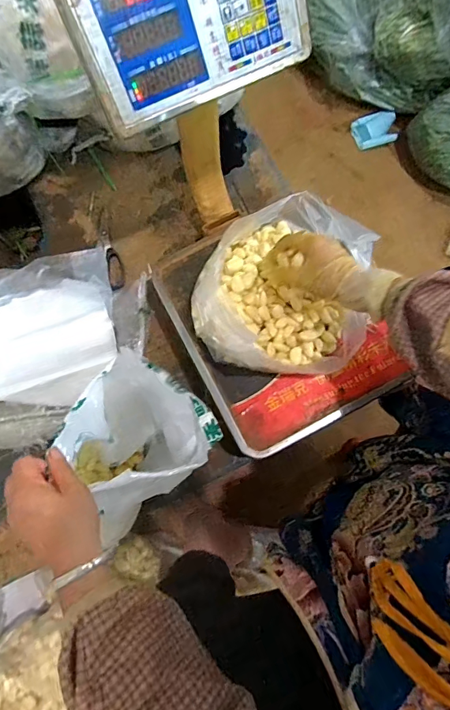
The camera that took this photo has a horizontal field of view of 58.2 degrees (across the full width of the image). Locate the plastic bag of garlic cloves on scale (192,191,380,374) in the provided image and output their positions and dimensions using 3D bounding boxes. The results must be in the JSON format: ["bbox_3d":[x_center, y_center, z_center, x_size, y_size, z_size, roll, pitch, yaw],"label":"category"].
[{"bbox_3d":[0.083,-0.092,0.552,0.240,0.107,0.227,-9,77,-3],"label":"plastic bag of garlic cloves on scale"}]

